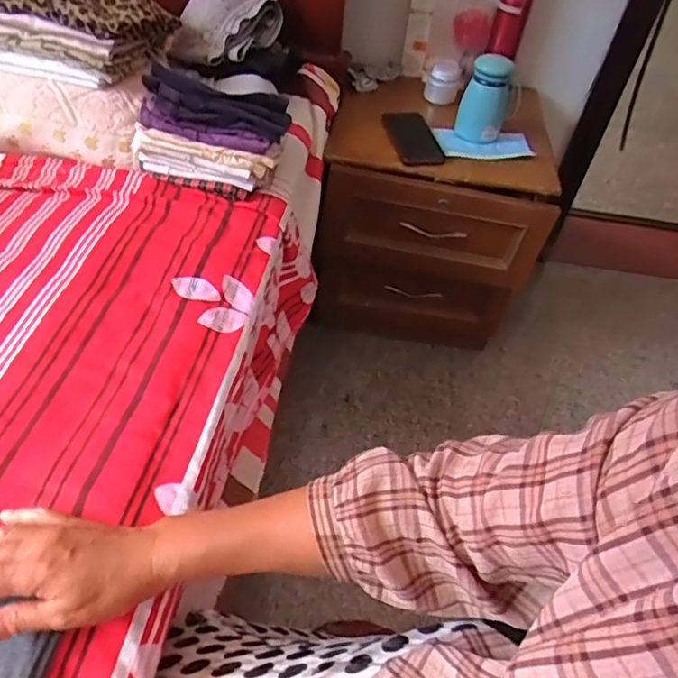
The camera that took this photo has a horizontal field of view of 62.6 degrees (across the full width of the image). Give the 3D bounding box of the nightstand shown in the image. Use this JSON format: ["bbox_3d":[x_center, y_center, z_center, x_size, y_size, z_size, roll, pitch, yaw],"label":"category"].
[{"bbox_3d":[0.181,-0.242,1.155,0.396,0.431,0.337,11,48,4],"label":"nightstand"}]

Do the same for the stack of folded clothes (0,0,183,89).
[{"bbox_3d":[-0.405,-0.467,0.814,0.280,0.095,0.150,16,49,8],"label":"stack of folded clothes"}]

